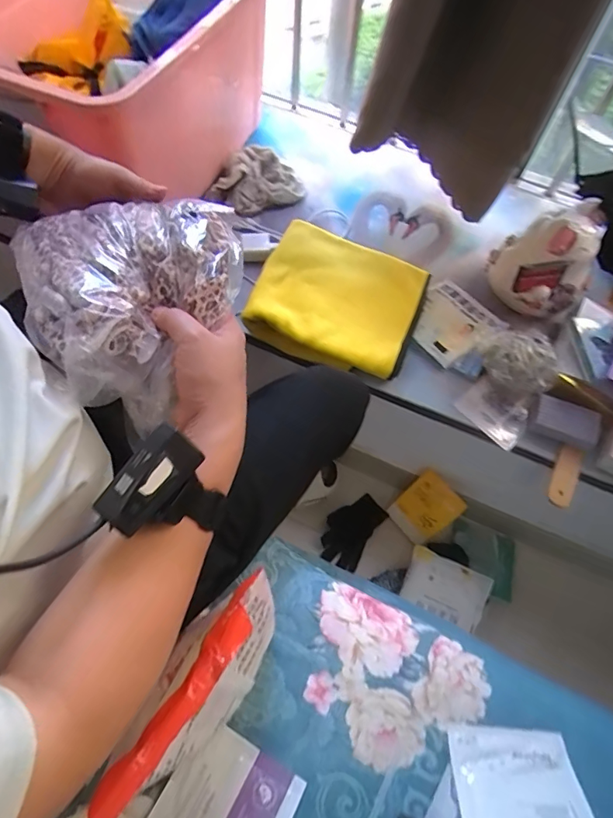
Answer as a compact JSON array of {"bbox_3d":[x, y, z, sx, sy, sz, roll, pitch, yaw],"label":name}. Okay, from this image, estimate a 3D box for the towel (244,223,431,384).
[{"bbox_3d":[0.056,-0.192,0.796,0.271,0.059,0.250,19,65,6],"label":"towel"}]

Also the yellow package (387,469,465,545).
[{"bbox_3d":[0.238,0.204,0.962,0.102,0.163,0.015,43,45,14],"label":"yellow package"}]

